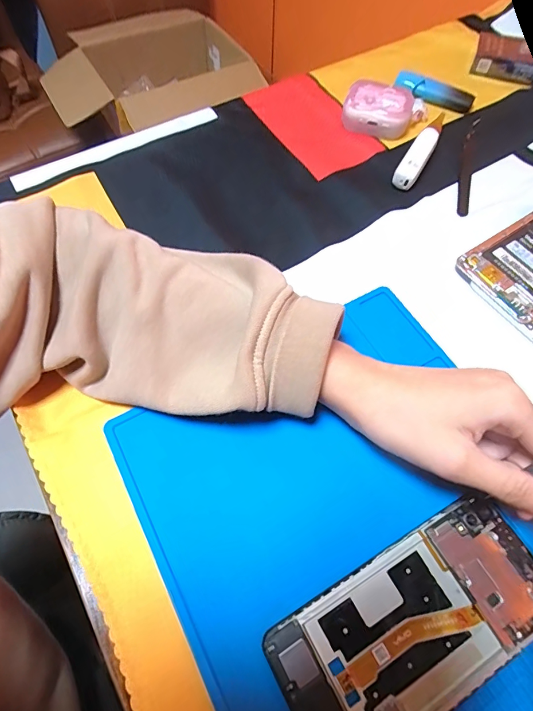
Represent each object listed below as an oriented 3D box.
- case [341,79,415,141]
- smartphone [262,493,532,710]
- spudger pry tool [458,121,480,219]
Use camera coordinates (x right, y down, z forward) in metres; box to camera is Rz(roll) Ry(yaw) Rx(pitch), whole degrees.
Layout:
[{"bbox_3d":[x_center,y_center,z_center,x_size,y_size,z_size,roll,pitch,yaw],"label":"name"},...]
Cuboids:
[{"bbox_3d":[0.110,-0.243,0.396,0.064,0.027,0.048,17,64,8],"label":"case"},{"bbox_3d":[0.078,0.140,0.210,0.148,0.008,0.071,-27,66,-14],"label":"smartphone"},{"bbox_3d":[0.186,-0.177,0.371,0.011,0.009,0.121,14,63,6],"label":"spudger pry tool"}]

